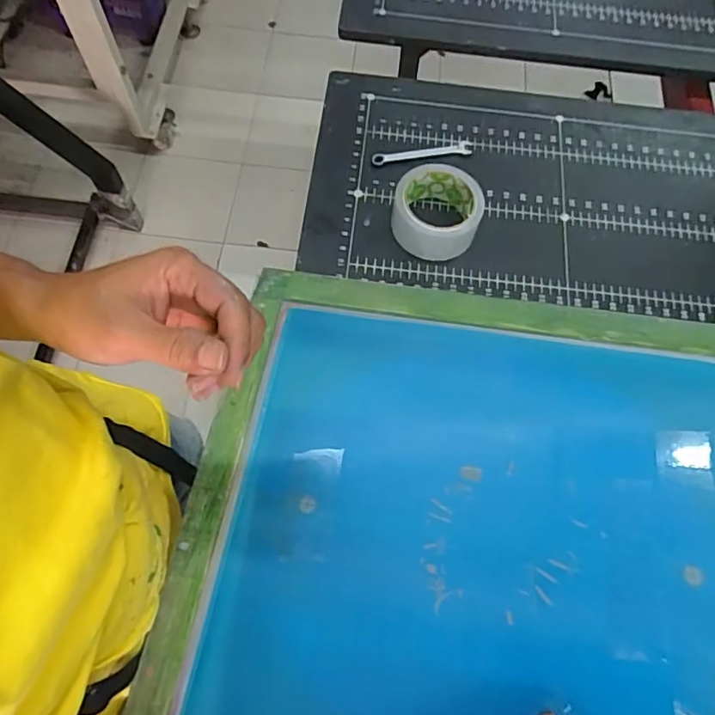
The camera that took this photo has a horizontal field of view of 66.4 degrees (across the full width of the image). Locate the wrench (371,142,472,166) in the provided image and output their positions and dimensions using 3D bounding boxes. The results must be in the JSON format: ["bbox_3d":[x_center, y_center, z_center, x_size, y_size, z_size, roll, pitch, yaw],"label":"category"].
[{"bbox_3d":[0.081,-0.252,0.677,0.128,0.009,0.018,-14,69,-9],"label":"wrench"}]

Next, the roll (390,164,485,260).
[{"bbox_3d":[0.089,-0.165,0.618,0.095,0.051,0.090,1,68,-3],"label":"roll"}]

